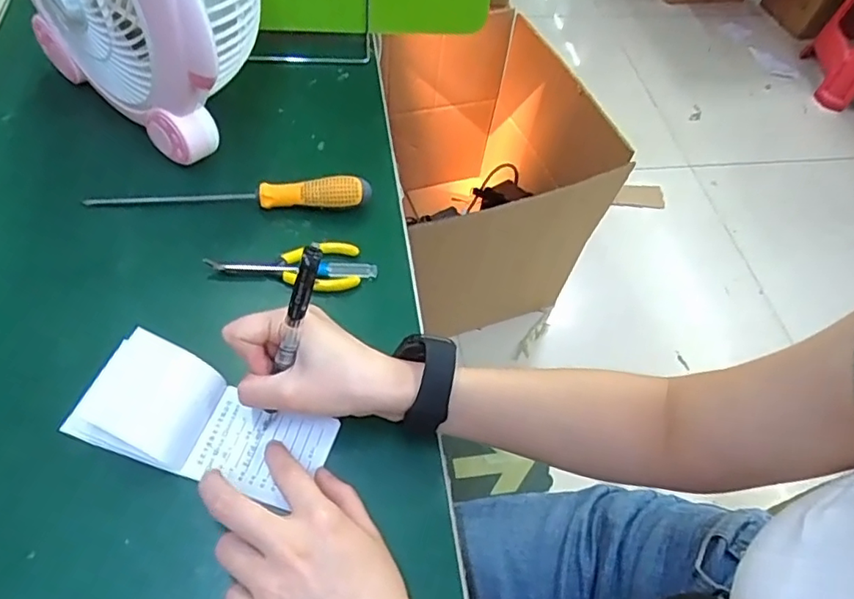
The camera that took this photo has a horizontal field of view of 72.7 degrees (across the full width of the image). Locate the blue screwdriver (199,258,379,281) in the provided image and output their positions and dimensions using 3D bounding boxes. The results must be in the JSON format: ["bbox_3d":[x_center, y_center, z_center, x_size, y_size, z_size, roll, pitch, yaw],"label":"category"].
[{"bbox_3d":[-0.109,-0.028,0.475,0.134,0.016,0.014,2,56,-5],"label":"blue screwdriver"}]

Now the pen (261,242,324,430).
[{"bbox_3d":[-0.088,0.028,0.368,0.011,0.143,0.012,31,30,17],"label":"pen"}]

